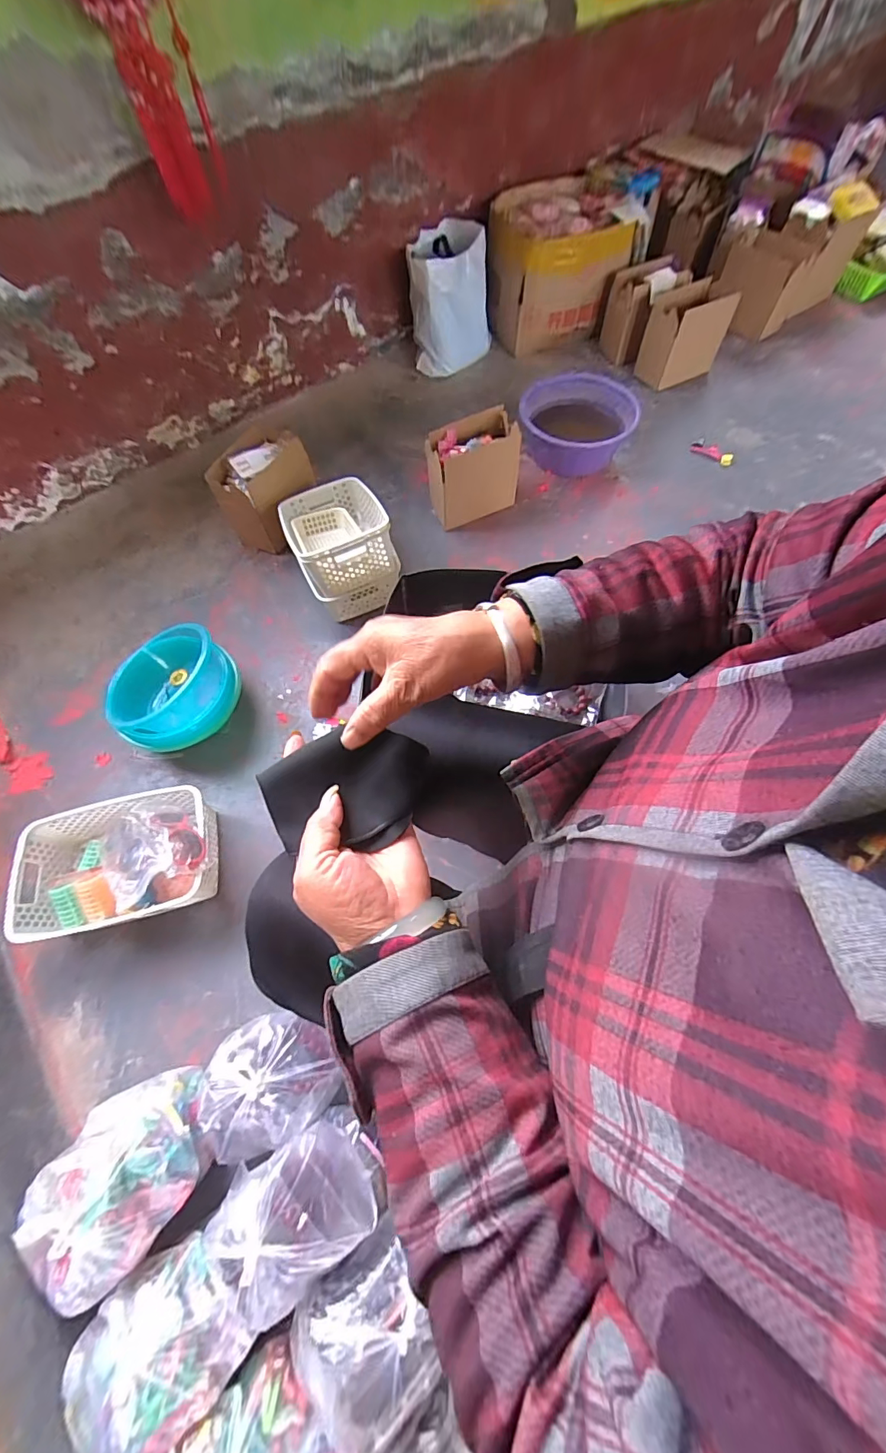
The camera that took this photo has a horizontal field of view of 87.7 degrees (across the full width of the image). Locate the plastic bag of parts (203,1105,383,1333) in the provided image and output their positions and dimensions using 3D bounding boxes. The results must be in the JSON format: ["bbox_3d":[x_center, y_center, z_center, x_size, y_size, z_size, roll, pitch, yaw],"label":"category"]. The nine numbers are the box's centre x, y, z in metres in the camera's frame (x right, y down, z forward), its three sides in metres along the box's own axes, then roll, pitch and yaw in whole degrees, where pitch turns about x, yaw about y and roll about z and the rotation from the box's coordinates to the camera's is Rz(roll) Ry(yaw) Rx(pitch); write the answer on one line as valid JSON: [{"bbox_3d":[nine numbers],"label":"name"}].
[{"bbox_3d":[-0.161,0.521,0.485,0.168,0.086,0.119,-36,68,-14],"label":"plastic bag of parts"}]

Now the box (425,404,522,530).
[{"bbox_3d":[0.073,-0.594,1.089,0.211,0.192,0.111,-26,66,-10],"label":"box"}]

